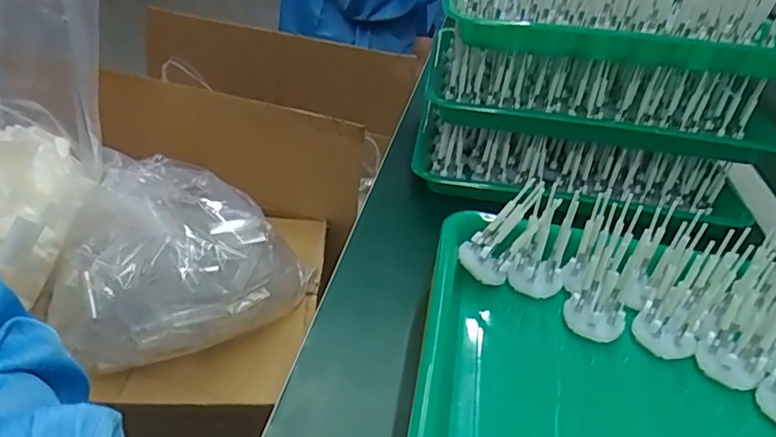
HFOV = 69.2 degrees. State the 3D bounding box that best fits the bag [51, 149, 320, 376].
[{"bbox_3d":[-0.229,0.046,0.629,0.229,0.146,0.199,10,34,6],"label":"bag"}]

